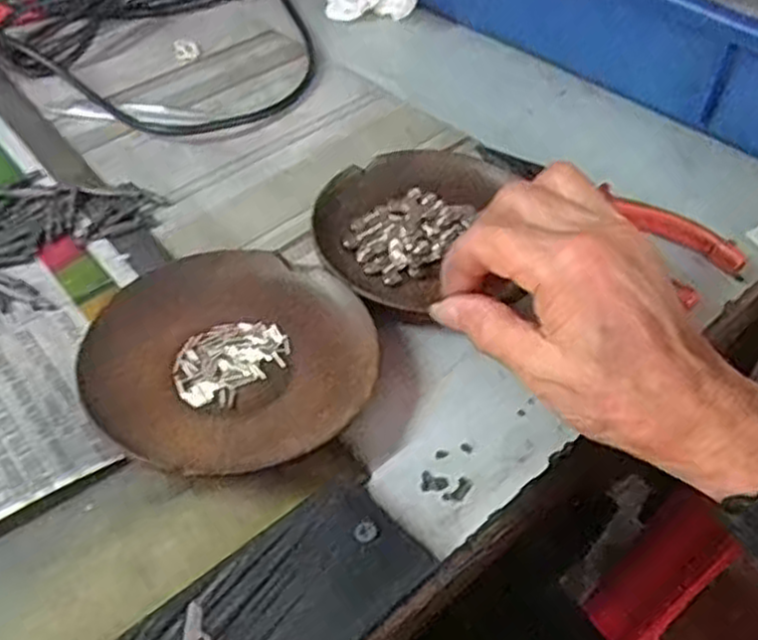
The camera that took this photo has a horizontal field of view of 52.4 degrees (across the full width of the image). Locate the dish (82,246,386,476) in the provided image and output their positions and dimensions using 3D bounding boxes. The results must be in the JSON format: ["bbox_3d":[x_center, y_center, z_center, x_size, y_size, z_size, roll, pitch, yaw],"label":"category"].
[{"bbox_3d":[-0.059,0.016,0.313,0.110,0.017,0.108,1,47,-1],"label":"dish"}]

